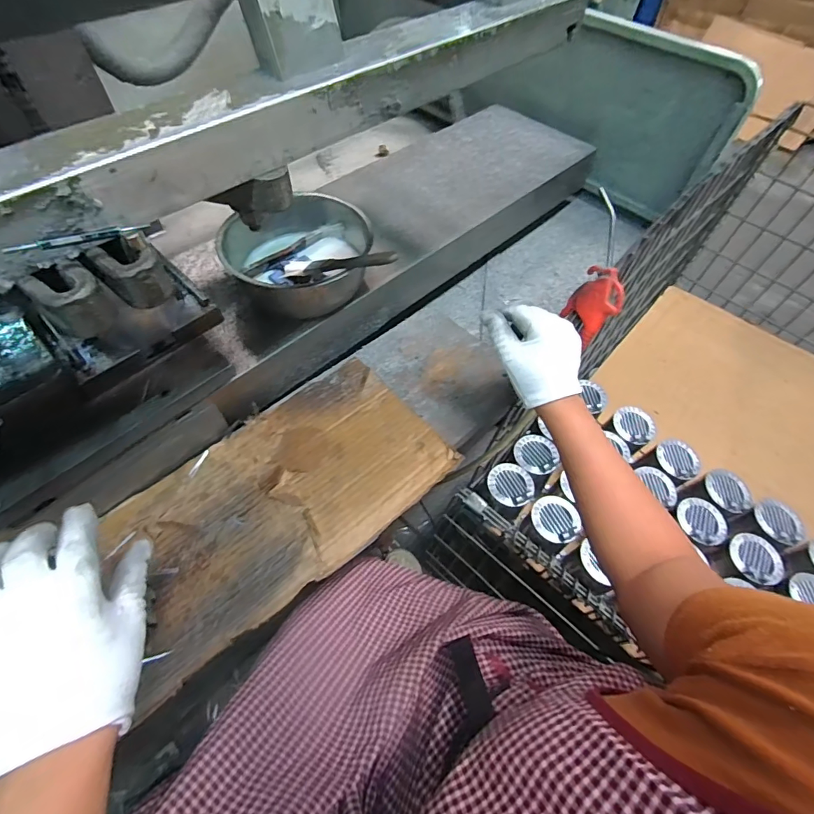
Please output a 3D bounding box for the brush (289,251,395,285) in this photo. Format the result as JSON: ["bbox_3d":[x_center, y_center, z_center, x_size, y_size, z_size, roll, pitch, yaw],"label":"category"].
[{"bbox_3d":[-0.080,-0.169,0.528,0.168,0.027,0.030,5,50,42],"label":"brush"}]

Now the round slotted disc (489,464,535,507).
[{"bbox_3d":[0.198,0.148,0.831,0.082,0.015,0.093,-12,46,-4],"label":"round slotted disc"}]

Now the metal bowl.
[{"bbox_3d":[-0.133,-0.210,0.575,0.166,0.083,0.166,1,58,-2],"label":"metal bowl"}]

